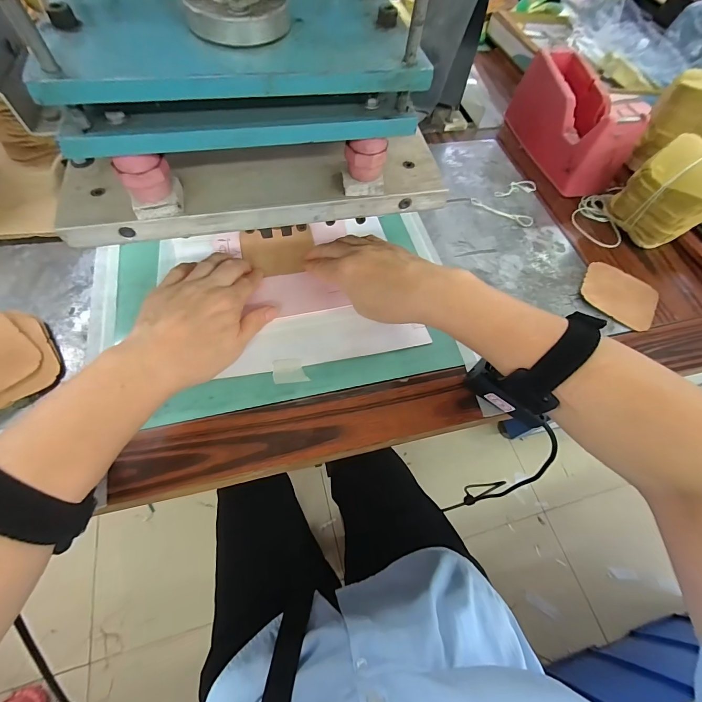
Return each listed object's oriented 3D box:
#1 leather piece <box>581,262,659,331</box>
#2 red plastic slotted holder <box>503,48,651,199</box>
[{"bbox_3d":[0.303,-0.063,0.389,0.078,0.006,0.078,30,63,12],"label":"leather piece"},{"bbox_3d":[0.301,-0.316,0.477,0.075,0.092,0.199,-10,62,-9],"label":"red plastic slotted holder"}]

